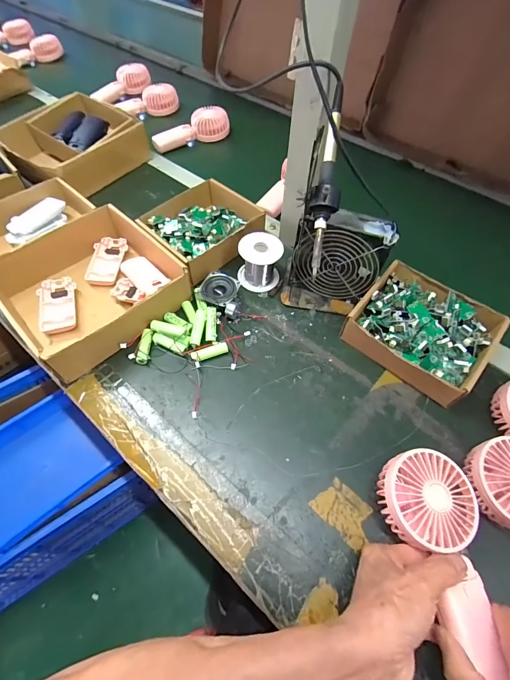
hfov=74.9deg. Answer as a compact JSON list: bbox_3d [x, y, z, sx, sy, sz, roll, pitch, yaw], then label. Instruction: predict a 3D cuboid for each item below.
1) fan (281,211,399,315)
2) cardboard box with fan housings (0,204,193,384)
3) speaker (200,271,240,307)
[{"bbox_3d":[0.111,-0.105,0.467,0.131,0.127,0.070,11,57,6],"label":"fan"},{"bbox_3d":[-0.236,-0.080,0.481,0.209,0.069,0.205,40,64,22],"label":"cardboard box with fan housings"},{"bbox_3d":[-0.053,-0.072,0.497,0.050,0.027,0.051,1,56,-1],"label":"speaker"}]

